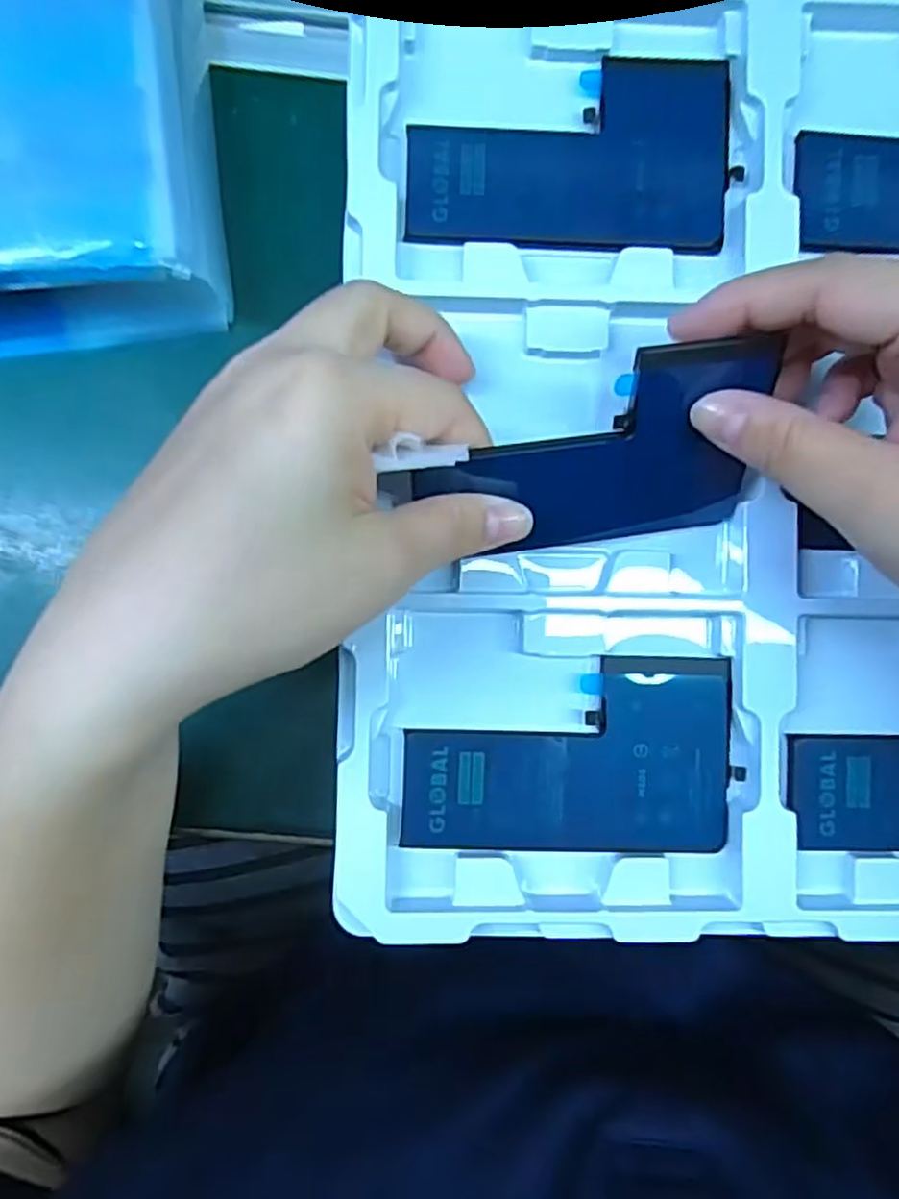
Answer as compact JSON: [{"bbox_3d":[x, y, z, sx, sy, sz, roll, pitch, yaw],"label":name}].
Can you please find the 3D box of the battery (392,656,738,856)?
[{"bbox_3d":[0.041,0.052,0.243,0.109,0.009,0.063,2,87,-2],"label":"battery"}]

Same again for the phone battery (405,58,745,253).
[{"bbox_3d":[0.041,-0.153,0.248,0.110,0.004,0.064,0,89,-3],"label":"phone battery"}]

